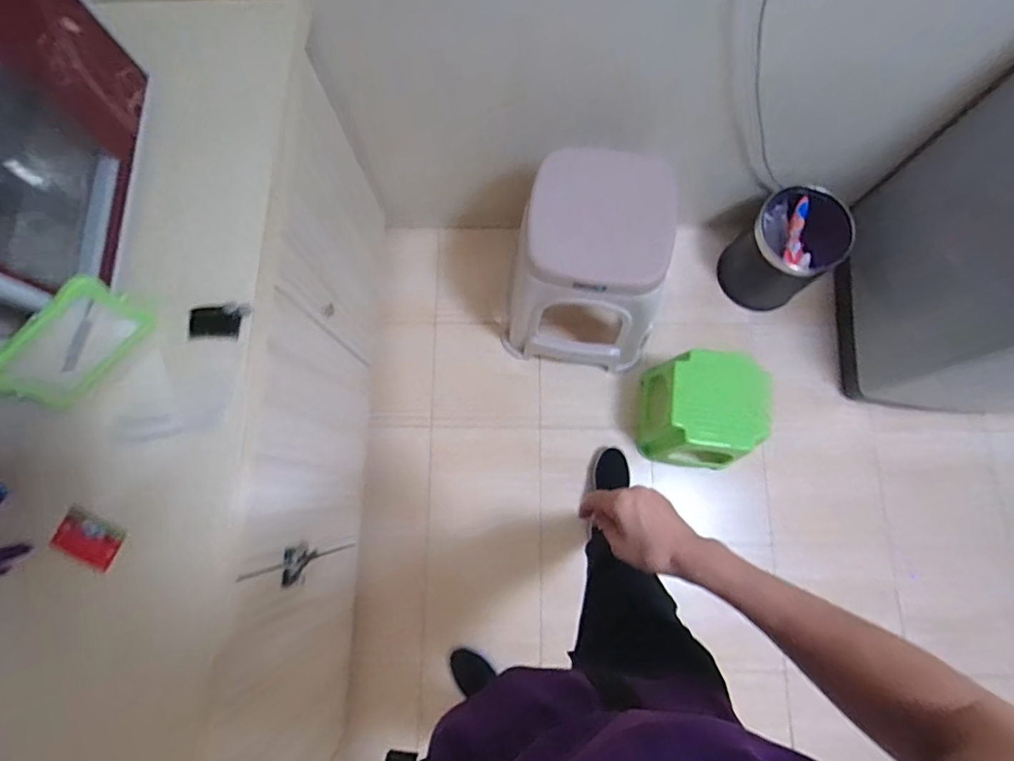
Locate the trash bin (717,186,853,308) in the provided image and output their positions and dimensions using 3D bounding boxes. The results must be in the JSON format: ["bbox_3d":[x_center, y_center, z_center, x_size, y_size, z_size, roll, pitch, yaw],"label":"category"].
[{"bbox_3d":[0.665,-0.313,1.278,0.178,0.287,0.210,-35,79,-6],"label":"trash bin"}]

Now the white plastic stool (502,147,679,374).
[{"bbox_3d":[0.173,-0.223,1.146,0.314,0.494,0.273,8,78,3],"label":"white plastic stool"}]

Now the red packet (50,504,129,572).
[{"bbox_3d":[-0.510,0.190,0.628,0.086,0.032,0.049,22,79,6],"label":"red packet"}]

